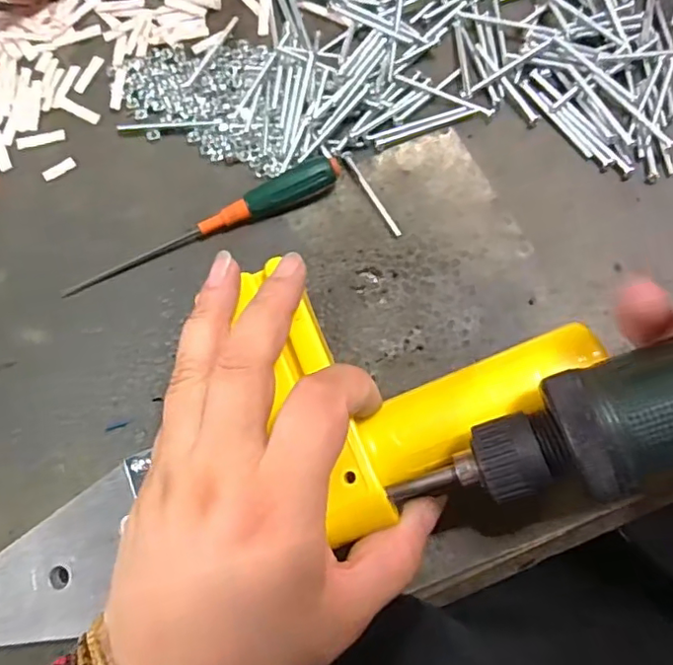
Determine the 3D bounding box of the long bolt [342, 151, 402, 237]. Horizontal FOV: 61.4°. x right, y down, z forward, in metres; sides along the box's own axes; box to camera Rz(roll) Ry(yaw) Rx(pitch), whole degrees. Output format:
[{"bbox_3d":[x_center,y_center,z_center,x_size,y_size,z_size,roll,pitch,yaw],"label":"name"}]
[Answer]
[{"bbox_3d":[0.018,-0.072,0.291,0.004,0.004,0.055,-27,75,-6],"label":"long bolt"}]

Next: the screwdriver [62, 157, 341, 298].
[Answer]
[{"bbox_3d":[-0.065,-0.052,0.284,0.144,0.017,0.014,-26,75,-6],"label":"screwdriver"}]

